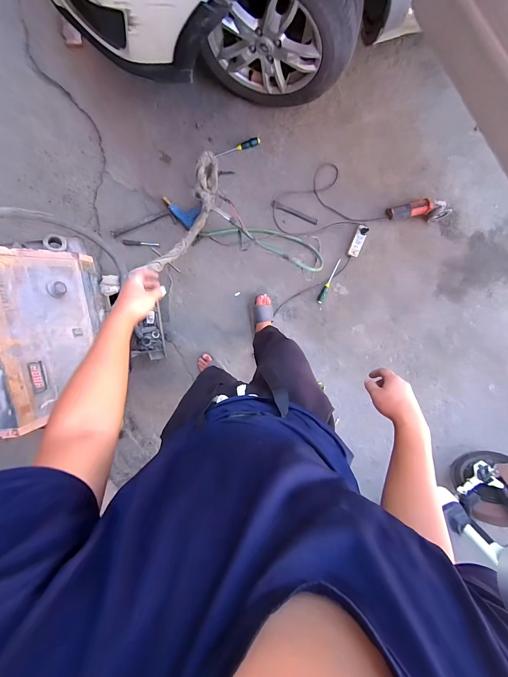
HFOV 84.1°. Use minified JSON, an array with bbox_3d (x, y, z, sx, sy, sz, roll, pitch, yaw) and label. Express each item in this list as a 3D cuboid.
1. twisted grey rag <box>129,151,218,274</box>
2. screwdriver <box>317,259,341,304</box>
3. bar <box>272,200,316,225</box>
[{"bbox_3d":[-0.258,-0.519,1.203,0.119,0.243,0.588,25,83,-7],"label":"twisted grey rag"},{"bbox_3d":[0.385,-0.288,1.429,0.031,0.034,0.242,24,96,-7],"label":"screwdriver"},{"bbox_3d":[0.199,-0.613,1.368,0.237,0.011,0.027,21,97,-6],"label":"bar"}]

